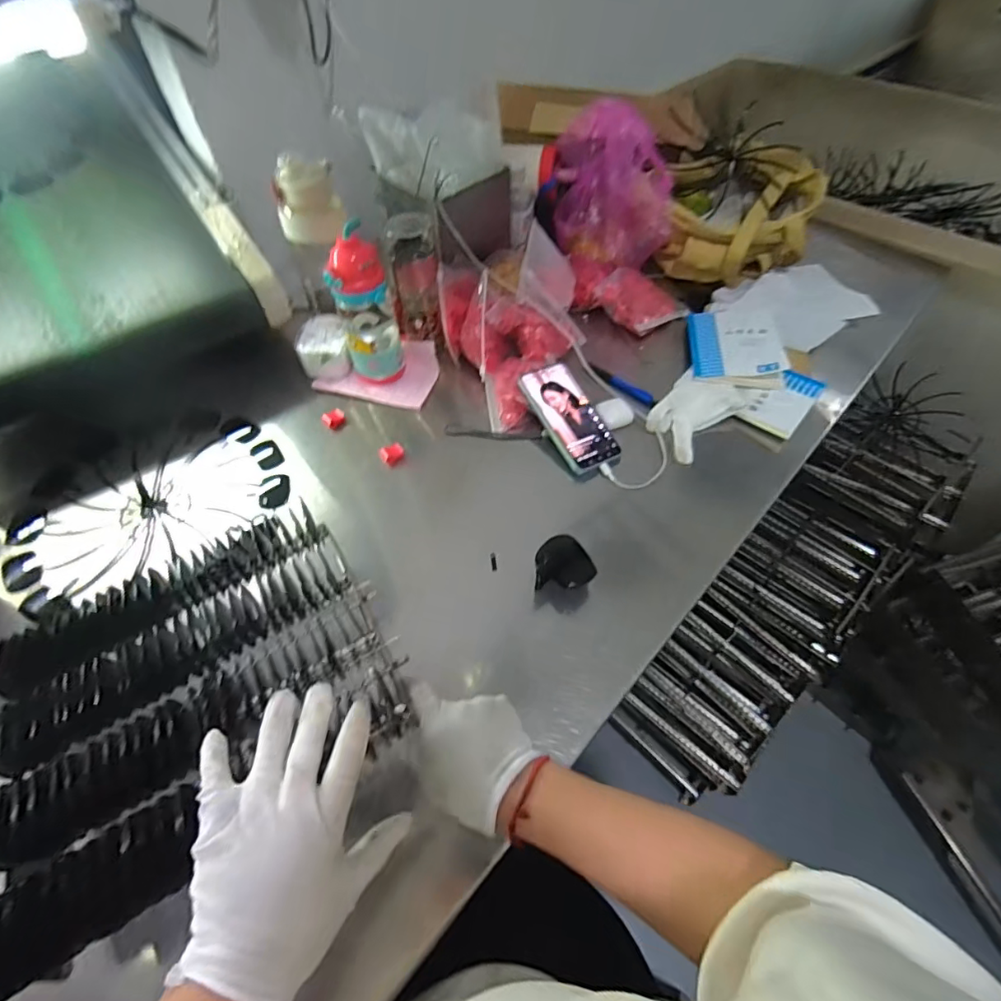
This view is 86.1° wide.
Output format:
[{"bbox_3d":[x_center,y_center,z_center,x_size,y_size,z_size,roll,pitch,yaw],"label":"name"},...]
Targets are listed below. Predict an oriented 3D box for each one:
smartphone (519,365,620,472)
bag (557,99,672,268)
[{"bbox_3d":[0.090,-0.114,0.712,0.078,0.010,0.159,-23,73,-20],"label":"smartphone"},{"bbox_3d":[0.180,-0.506,0.866,0.184,0.165,0.183,7,56,5],"label":"bag"}]

